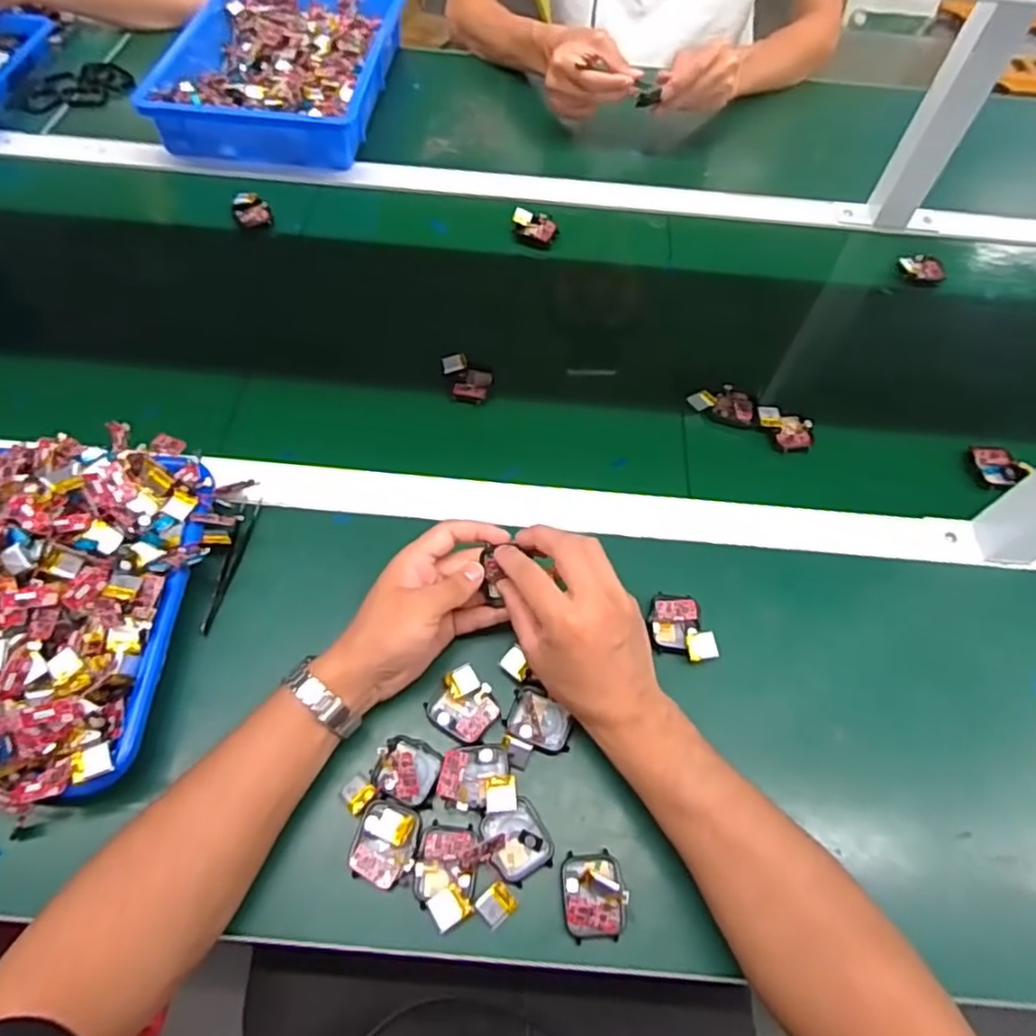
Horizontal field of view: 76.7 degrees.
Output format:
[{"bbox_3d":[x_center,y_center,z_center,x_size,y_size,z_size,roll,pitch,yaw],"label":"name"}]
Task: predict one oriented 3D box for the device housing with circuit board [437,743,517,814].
[{"bbox_3d":[-0.026,0.172,0.436,0.050,0.015,0.042,6,60,1],"label":"device housing with circuit board"}]

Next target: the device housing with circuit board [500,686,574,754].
[{"bbox_3d":[0.016,0.142,0.459,0.047,0.015,0.037,20,61,8],"label":"device housing with circuit board"}]

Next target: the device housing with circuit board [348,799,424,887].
[{"bbox_3d":[-0.084,0.207,0.417,0.040,0.009,0.047,12,60,4],"label":"device housing with circuit board"}]

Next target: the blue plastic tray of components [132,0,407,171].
[{"bbox_3d":[-0.298,-0.579,0.833,0.252,0.057,0.363,6,60,1],"label":"blue plastic tray of components"}]

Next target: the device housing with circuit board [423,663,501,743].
[{"bbox_3d":[-0.036,0.132,0.459,0.048,0.014,0.043,32,64,15],"label":"device housing with circuit board"}]

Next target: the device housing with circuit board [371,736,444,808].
[{"bbox_3d":[-0.074,0.169,0.437,0.043,0.008,0.039,12,60,4],"label":"device housing with circuit board"}]

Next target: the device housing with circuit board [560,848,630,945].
[{"bbox_3d":[0.047,0.234,0.406,0.038,0.014,0.047,-2,60,-4],"label":"device housing with circuit board"}]

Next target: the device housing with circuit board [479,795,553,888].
[{"bbox_3d":[0.000,0.209,0.425,0.038,0.007,0.044,-25,64,-16],"label":"device housing with circuit board"}]

